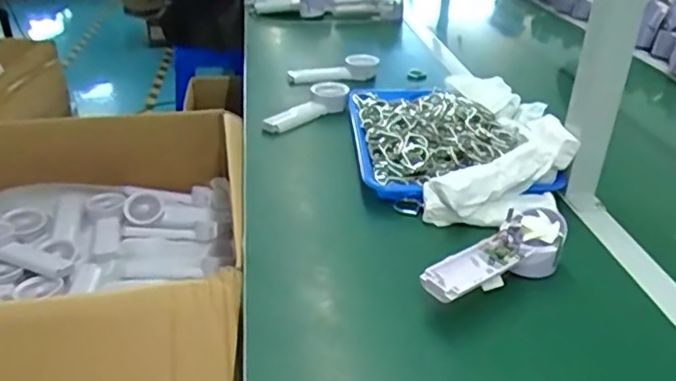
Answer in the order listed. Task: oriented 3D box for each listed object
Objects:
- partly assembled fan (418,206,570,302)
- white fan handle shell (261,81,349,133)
[{"bbox_3d":[0.159,0.071,0.595,0.171,0.050,0.063,-25,39,-37],"label":"partly assembled fan"},{"bbox_3d":[-0.054,-0.134,0.965,0.172,0.035,0.065,-25,39,-37],"label":"white fan handle shell"}]

